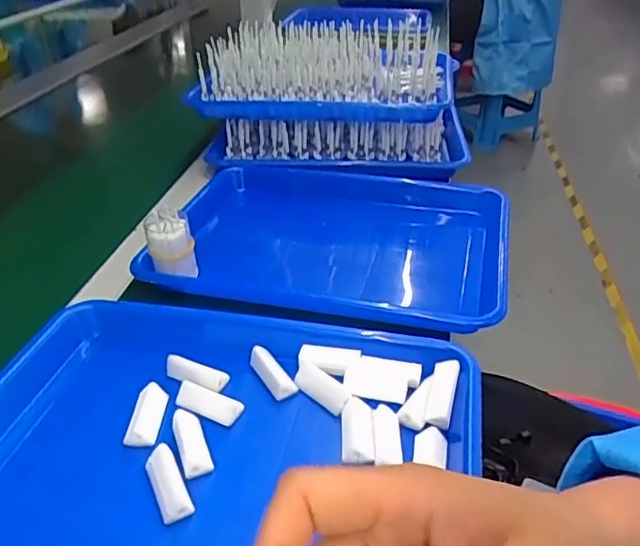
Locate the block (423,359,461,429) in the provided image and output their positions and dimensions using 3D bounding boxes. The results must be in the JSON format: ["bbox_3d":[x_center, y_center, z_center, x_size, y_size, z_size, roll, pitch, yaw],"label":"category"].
[{"bbox_3d":[0.083,0.081,0.402,0.018,0.011,0.050,9,48,15],"label":"block"}]

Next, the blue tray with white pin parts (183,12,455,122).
[{"bbox_3d":[0.017,-0.279,0.784,0.307,0.075,0.252,5,34,9],"label":"blue tray with white pin parts"}]

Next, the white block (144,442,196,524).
[{"bbox_3d":[-0.092,0.127,0.360,0.020,0.018,0.045,-18,37,-24],"label":"white block"}]

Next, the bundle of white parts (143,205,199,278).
[{"bbox_3d":[-0.134,-0.028,0.529,0.039,0.053,0.030,-11,35,-14],"label":"bundle of white parts"}]

